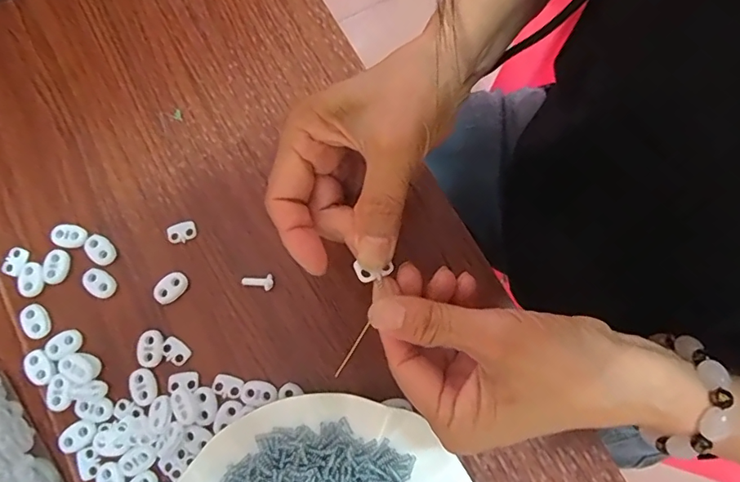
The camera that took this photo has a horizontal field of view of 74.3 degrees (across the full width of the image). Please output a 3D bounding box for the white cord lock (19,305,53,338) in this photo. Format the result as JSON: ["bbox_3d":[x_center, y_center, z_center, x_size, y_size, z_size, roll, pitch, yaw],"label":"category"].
[{"bbox_3d":[-0.215,0.051,0.313,0.016,0.004,0.022,-32,79,-8],"label":"white cord lock"}]

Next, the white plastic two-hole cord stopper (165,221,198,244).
[{"bbox_3d":[-0.127,-0.006,0.328,0.020,0.004,0.014,-20,78,-5],"label":"white plastic two-hole cord stopper"}]

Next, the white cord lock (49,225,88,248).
[{"bbox_3d":[-0.201,-0.003,0.327,0.023,0.005,0.015,-1,77,-1],"label":"white cord lock"}]

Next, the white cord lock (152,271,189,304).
[{"bbox_3d":[-0.131,0.031,0.319,0.016,0.004,0.023,43,80,9],"label":"white cord lock"}]

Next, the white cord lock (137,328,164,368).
[{"bbox_3d":[-0.140,0.068,0.310,0.015,0.004,0.023,1,77,0],"label":"white cord lock"}]

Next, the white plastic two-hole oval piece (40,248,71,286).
[{"bbox_3d":[-0.207,0.017,0.321,0.016,0.004,0.023,13,77,2],"label":"white plastic two-hole oval piece"}]

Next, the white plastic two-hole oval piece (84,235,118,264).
[{"bbox_3d":[-0.180,0.006,0.325,0.015,0.004,0.022,-44,81,-10],"label":"white plastic two-hole oval piece"}]

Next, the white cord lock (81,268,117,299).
[{"bbox_3d":[-0.178,0.028,0.319,0.021,0.005,0.016,35,79,7],"label":"white cord lock"}]

